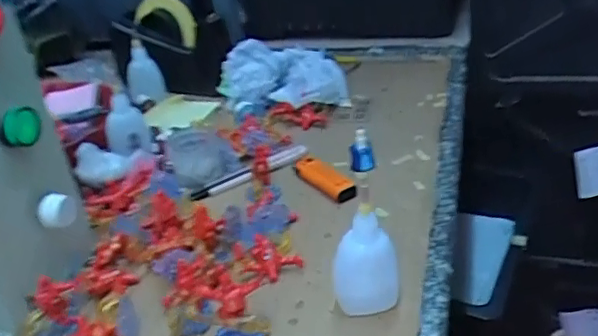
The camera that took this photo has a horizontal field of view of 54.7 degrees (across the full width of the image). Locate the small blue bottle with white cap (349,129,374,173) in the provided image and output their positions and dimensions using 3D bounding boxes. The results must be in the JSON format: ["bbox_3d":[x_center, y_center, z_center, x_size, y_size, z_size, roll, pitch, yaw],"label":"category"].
[{"bbox_3d":[0.061,-0.015,0.561,0.022,0.040,0.018,-4,30,5],"label":"small blue bottle with white cap"}]

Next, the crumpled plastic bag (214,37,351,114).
[{"bbox_3d":[-0.019,-0.118,0.714,0.154,0.072,0.125,-8,30,-6],"label":"crumpled plastic bag"}]

